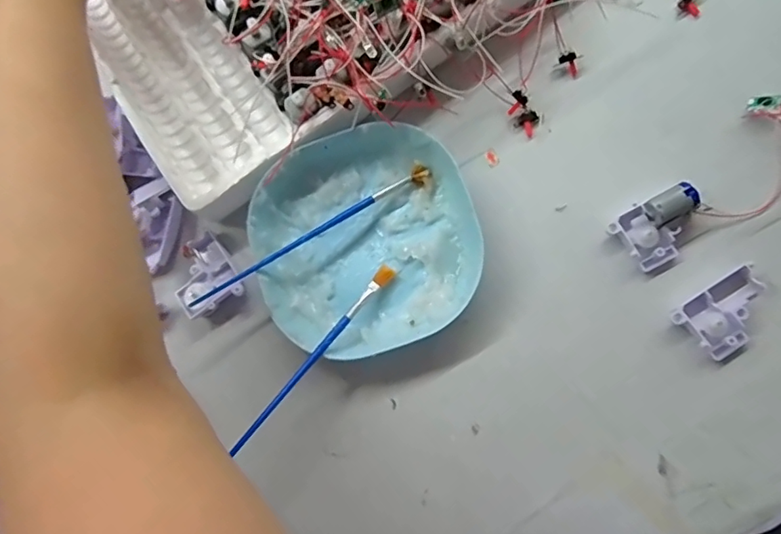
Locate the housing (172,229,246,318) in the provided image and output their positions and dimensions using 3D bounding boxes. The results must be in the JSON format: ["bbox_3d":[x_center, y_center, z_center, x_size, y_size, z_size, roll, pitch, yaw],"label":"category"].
[{"bbox_3d":[-0.119,0.007,0.333,0.042,0.022,0.050,-41,77,-1],"label":"housing"}]

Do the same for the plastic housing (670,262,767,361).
[{"bbox_3d":[0.189,0.026,0.289,0.053,0.010,0.035,-33,77,1],"label":"plastic housing"}]

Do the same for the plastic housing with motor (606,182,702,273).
[{"bbox_3d":[0.156,-0.023,0.300,0.045,0.025,0.035,-33,77,1],"label":"plastic housing with motor"}]

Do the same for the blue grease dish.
[{"bbox_3d":[-0.015,-0.016,0.319,0.131,0.029,0.129,-2,79,8],"label":"blue grease dish"}]

